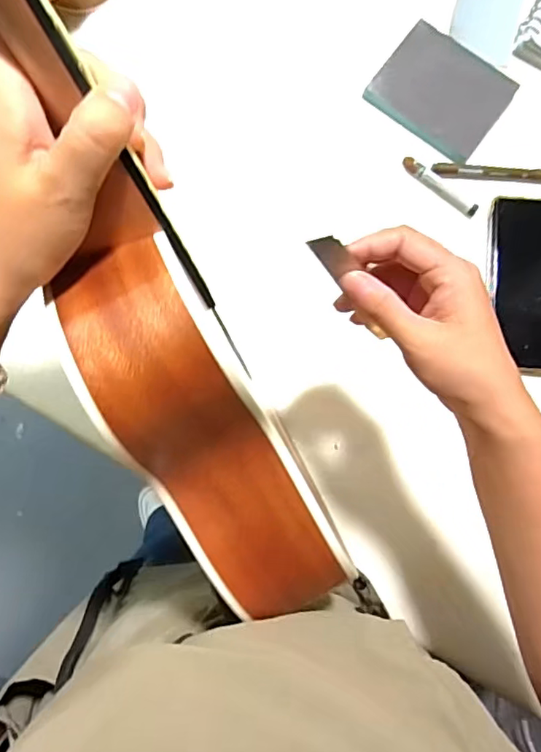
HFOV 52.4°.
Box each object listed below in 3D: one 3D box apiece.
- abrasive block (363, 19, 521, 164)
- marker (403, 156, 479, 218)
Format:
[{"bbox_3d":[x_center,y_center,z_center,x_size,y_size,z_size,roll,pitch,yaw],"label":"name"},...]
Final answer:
[{"bbox_3d":[0.166,-0.274,0.532,0.118,0.014,0.102,37,83,3],"label":"abrasive block"},{"bbox_3d":[0.161,-0.180,0.524,0.084,0.008,0.011,39,83,3],"label":"marker"}]

